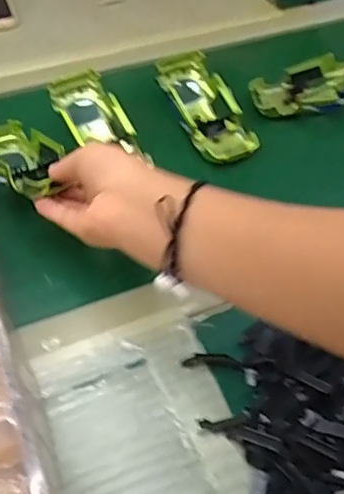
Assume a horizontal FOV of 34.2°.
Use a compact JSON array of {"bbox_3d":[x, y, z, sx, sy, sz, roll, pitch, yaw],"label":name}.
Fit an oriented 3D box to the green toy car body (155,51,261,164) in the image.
[{"bbox_3d":[0.031,-0.140,0.553,0.058,0.038,0.138,-19,53,-20],"label":"green toy car body"}]

